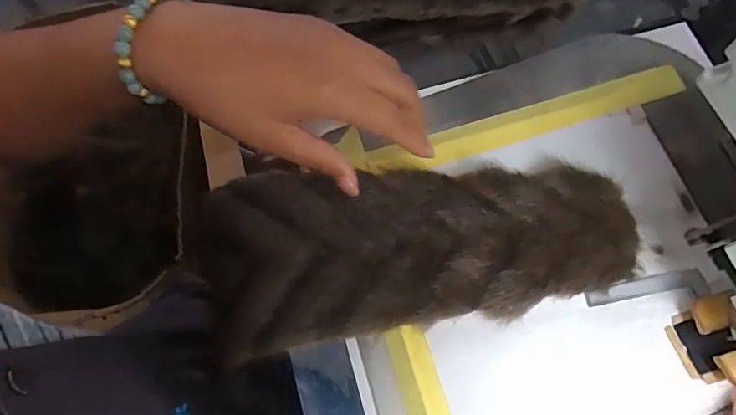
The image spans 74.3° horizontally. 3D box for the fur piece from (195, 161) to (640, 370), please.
[{"bbox_3d":[0.027,0.025,0.306,0.266,0.026,0.106,-6,69,-1],"label":"fur piece"}]

